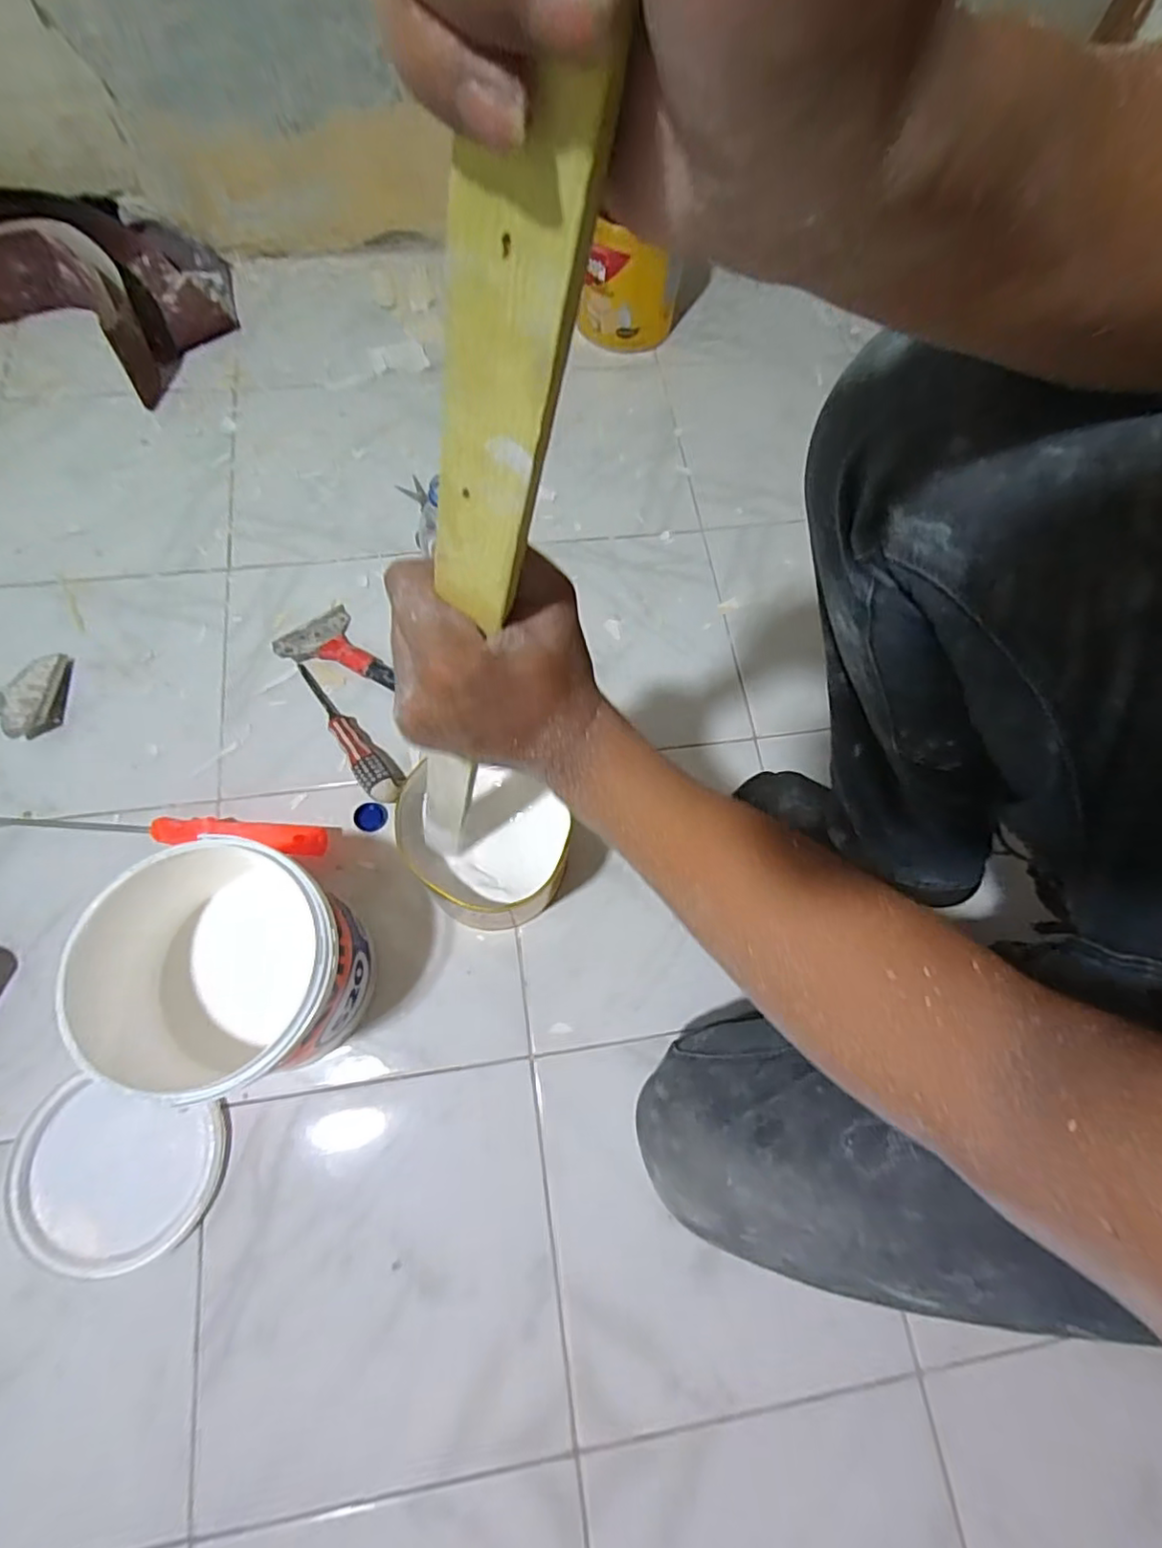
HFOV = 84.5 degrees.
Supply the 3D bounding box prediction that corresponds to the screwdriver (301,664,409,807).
[{"bbox_3d":[-0.260,-0.047,0.695,0.039,0.032,0.199,-40,77,-14],"label":"screwdriver"}]

